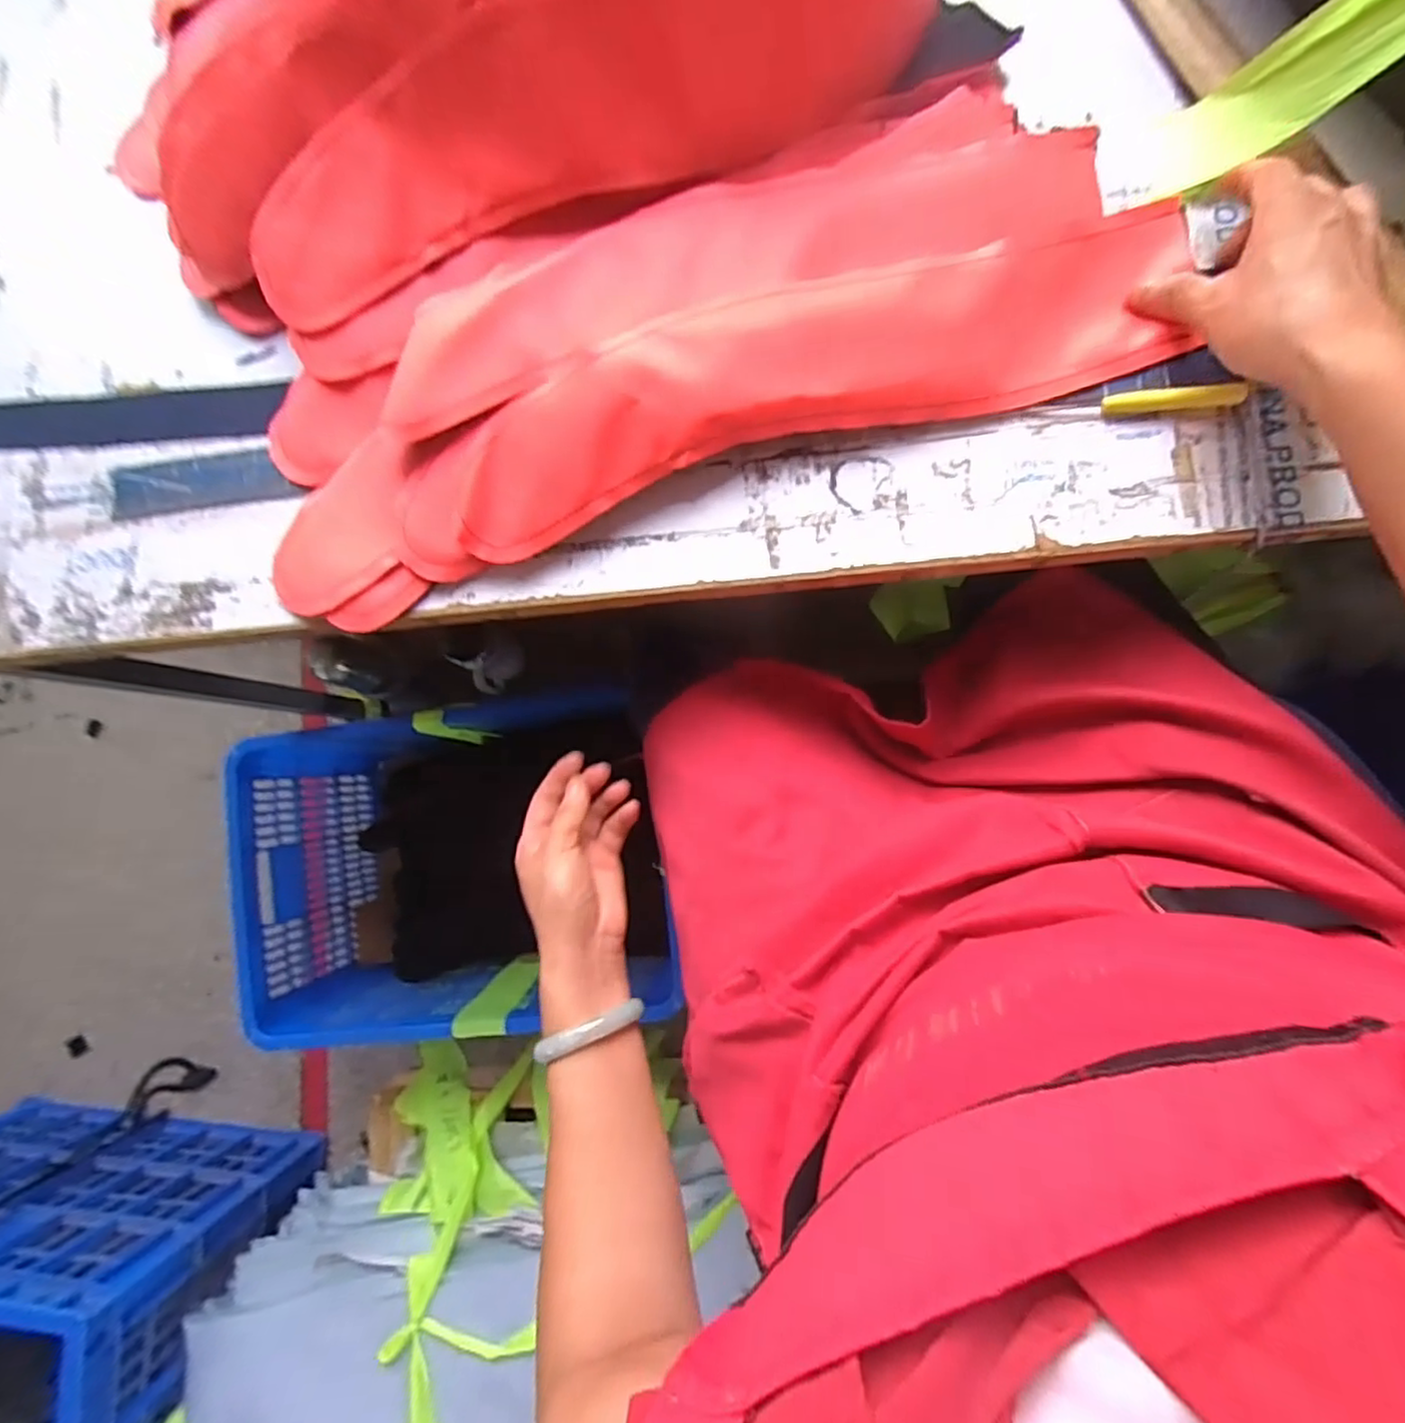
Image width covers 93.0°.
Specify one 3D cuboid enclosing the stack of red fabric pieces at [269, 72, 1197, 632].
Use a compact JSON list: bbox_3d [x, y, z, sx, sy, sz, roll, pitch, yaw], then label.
[{"bbox_3d":[-0.018,-0.218,0.401,0.551,0.041,0.185,-16,82,5],"label":"stack of red fabric pieces"}]

